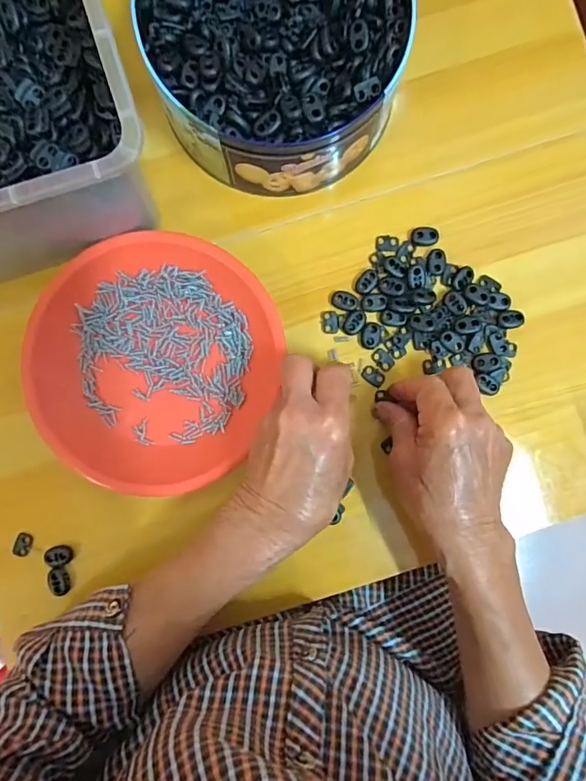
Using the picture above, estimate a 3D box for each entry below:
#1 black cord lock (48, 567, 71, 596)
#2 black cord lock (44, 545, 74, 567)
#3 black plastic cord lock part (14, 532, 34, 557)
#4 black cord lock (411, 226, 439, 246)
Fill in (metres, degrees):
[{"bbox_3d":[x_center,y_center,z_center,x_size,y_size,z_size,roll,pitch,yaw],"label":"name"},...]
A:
[{"bbox_3d":[-0.185,0.151,0.377,0.014,0.005,0.022,-9,89,-1],"label":"black cord lock"},{"bbox_3d":[-0.186,0.131,0.377,0.020,0.006,0.015,-5,89,-1],"label":"black cord lock"},{"bbox_3d":[-0.216,0.124,0.381,0.012,0.004,0.018,13,89,-1],"label":"black plastic cord lock part"},{"bbox_3d":[0.108,-0.126,0.388,0.021,0.007,0.015,-9,89,-1],"label":"black cord lock"}]

